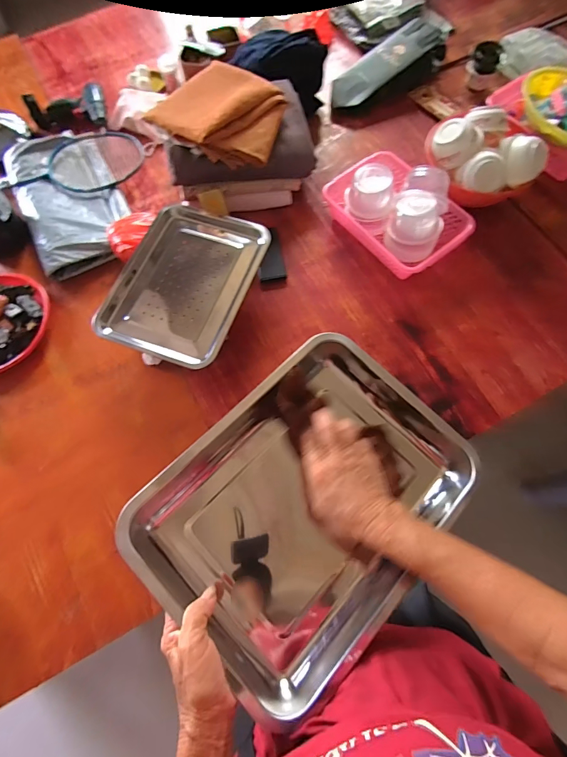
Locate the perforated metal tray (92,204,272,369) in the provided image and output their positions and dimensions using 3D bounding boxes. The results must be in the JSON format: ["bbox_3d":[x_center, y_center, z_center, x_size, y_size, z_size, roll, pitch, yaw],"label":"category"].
[{"bbox_3d":[-0.203,-0.201,0.785,0.267,0.027,0.349,18,71,9],"label":"perforated metal tray"}]

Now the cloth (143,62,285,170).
[{"bbox_3d":[-0.131,-0.586,0.834,0.262,0.068,0.244,27,72,11],"label":"cloth"}]

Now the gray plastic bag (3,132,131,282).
[{"bbox_3d":[-0.550,-0.469,0.970,0.237,0.043,0.453,-27,71,-7],"label":"gray plastic bag"}]

